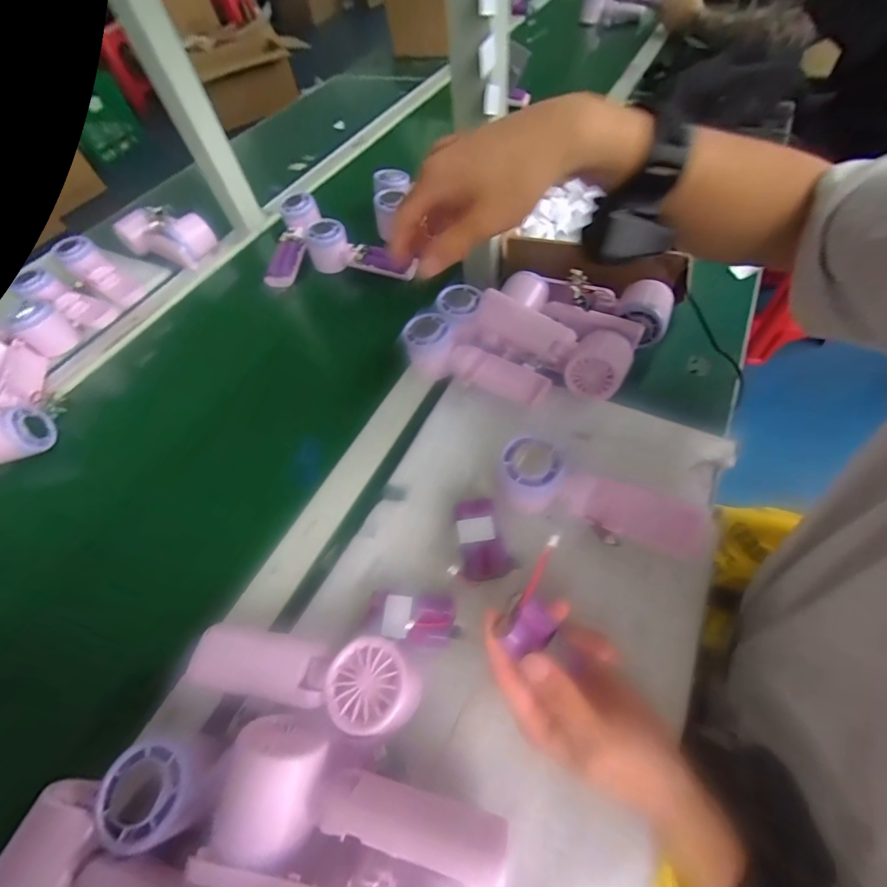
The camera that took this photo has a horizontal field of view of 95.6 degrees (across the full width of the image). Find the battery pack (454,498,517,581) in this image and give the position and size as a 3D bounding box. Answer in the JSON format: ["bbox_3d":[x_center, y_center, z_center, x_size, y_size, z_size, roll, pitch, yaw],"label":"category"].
[{"bbox_3d":[0.032,0.078,0.343,0.041,0.015,0.069,-14,59,-4],"label":"battery pack"}]

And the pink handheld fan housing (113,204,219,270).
[{"bbox_3d":[-0.443,-0.333,0.639,0.143,0.049,0.070,18,62,15],"label":"pink handheld fan housing"}]

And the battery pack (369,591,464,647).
[{"bbox_3d":[-0.023,0.135,0.313,0.069,0.017,0.036,2,59,6],"label":"battery pack"}]

